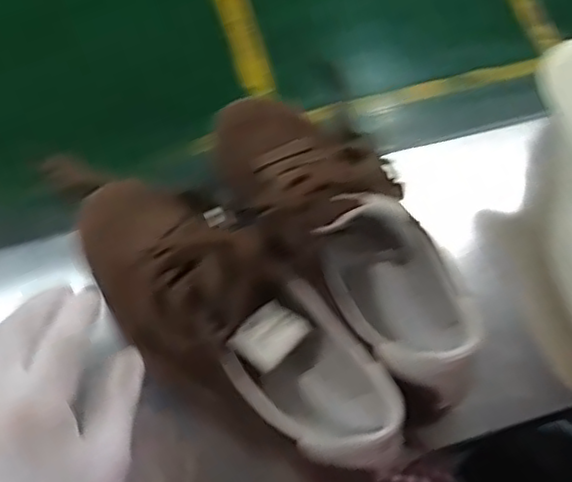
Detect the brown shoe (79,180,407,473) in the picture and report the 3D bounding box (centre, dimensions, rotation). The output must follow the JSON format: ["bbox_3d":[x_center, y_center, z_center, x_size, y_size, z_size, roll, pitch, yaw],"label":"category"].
[{"bbox_3d":[-0.044,0.055,0.454,0.098,0.111,0.263,-41,72,-19],"label":"brown shoe"}]

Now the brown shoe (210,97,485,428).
[{"bbox_3d":[0.033,-0.004,0.467,0.098,0.109,0.258,-26,68,-14],"label":"brown shoe"}]

